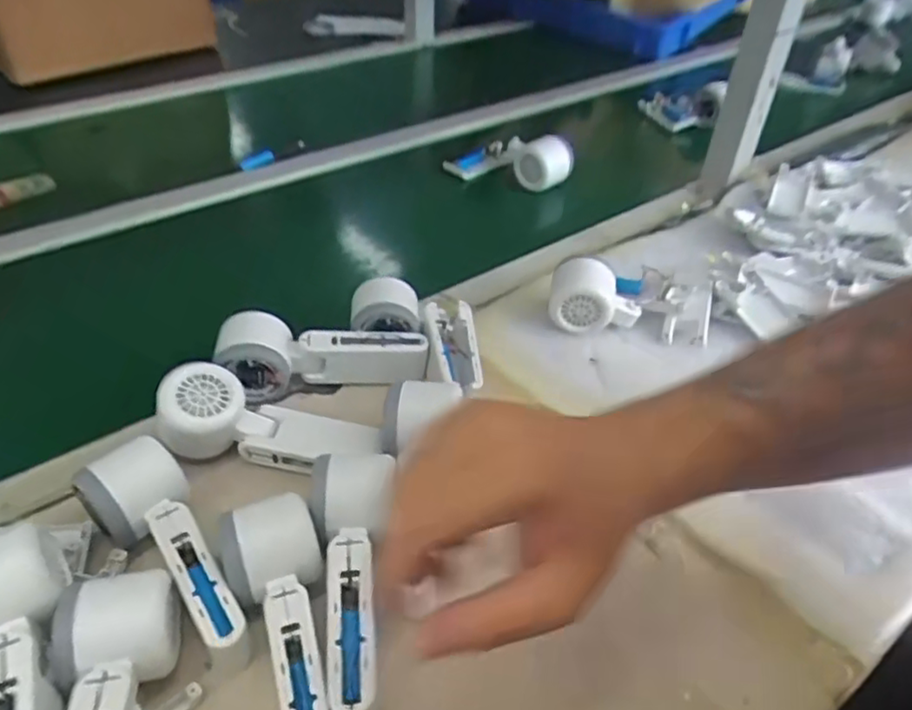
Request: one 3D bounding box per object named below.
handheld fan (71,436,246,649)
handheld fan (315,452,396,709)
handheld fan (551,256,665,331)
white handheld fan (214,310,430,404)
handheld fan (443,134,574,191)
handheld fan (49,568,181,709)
[{"bbox_3d":[-0.177,0.118,0.405,0.059,0.051,0.161,-28,51,-30],"label":"handheld fan"},{"bbox_3d":[-0.063,0.133,0.398,0.051,0.053,0.167,-1,42,-6],"label":"handheld fan"},{"bbox_3d":[0.139,-0.065,0.618,0.110,0.051,0.069,-8,44,-13],"label":"handheld fan"},{"bbox_3d":[-0.108,0.000,0.542,0.167,0.050,0.050,-3,43,-7],"label":"white handheld fan"},{"bbox_3d":[0.072,-0.247,0.848,0.160,0.069,0.089,15,38,37],"label":"handheld fan"},{"bbox_3d":[-0.176,0.183,0.324,0.055,0.059,0.163,-4,43,-8],"label":"handheld fan"}]

